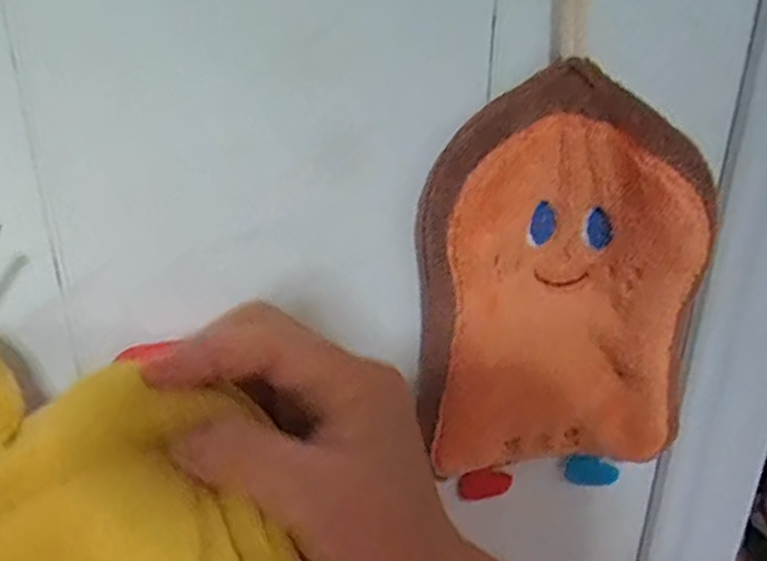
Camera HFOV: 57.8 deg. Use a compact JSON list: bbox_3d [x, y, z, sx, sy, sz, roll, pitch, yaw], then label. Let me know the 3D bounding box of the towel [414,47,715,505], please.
[{"bbox_3d":[0.088,0.018,0.369,0.142,0.230,0.053,2,25,4],"label":"towel"}]

